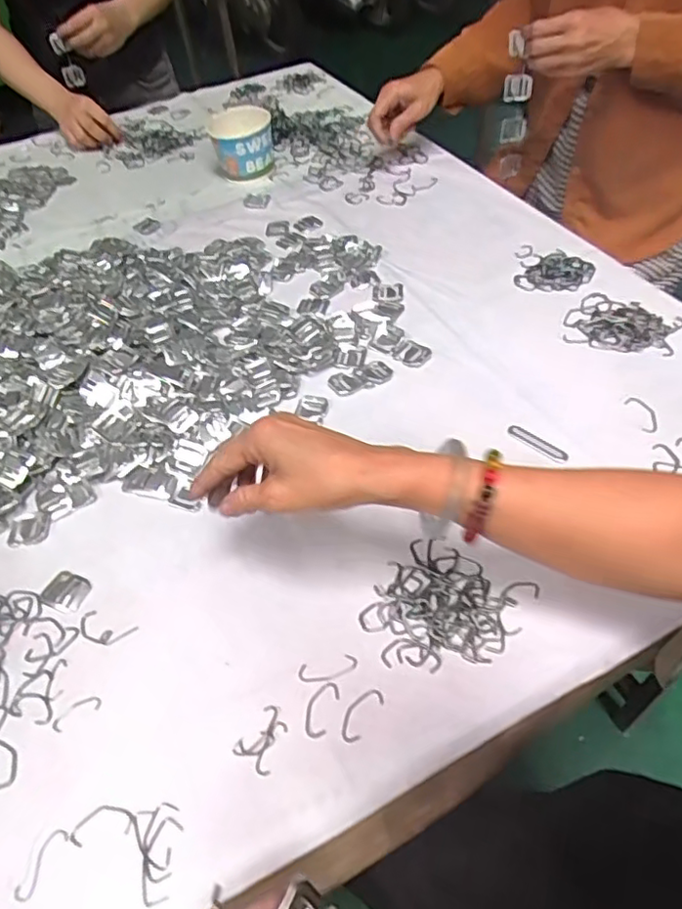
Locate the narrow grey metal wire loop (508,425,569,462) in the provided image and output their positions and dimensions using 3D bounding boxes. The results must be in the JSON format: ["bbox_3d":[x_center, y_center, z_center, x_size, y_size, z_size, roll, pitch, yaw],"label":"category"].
[{"bbox_3d":[0.176,-0.010,0.543,0.056,0.005,0.012,32,60,28],"label":"narrow grey metal wire loop"}]

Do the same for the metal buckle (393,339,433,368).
[{"bbox_3d":[0.074,-0.106,0.632,0.037,0.004,0.033,24,57,24],"label":"metal buckle"}]

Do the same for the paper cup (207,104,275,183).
[{"bbox_3d":[-0.147,-0.467,0.911,0.088,0.079,0.097,-13,50,-5],"label":"paper cup"}]

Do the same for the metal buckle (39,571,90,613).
[{"bbox_3d":[-0.221,0.108,0.486,0.036,0.004,0.029,15,54,19],"label":"metal buckle"}]

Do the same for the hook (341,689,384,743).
[{"bbox_3d":[0.013,0.173,0.406,0.017,0.004,0.039,26,58,26],"label":"hook"}]

